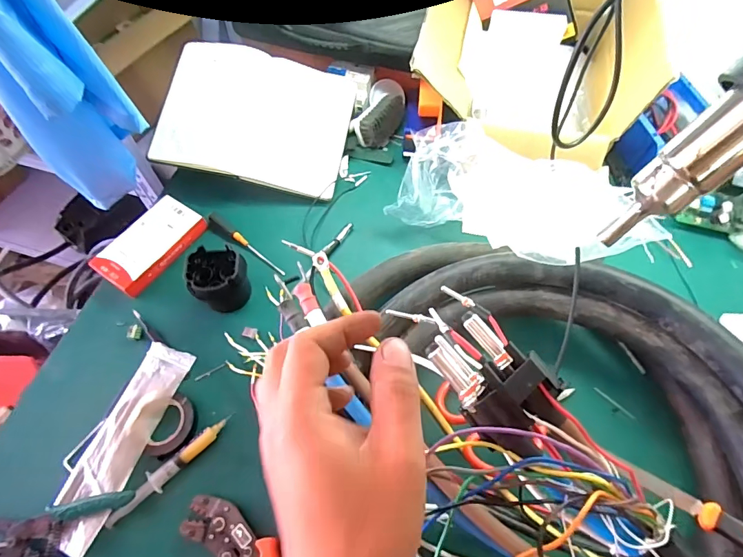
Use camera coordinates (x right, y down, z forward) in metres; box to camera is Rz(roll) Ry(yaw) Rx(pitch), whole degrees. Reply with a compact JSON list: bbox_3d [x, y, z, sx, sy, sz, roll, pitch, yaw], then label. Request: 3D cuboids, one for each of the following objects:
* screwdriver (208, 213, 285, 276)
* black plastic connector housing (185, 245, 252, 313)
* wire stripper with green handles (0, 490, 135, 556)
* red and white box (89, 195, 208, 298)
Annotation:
[{"bbox_3d":[-0.182,-0.050,0.631,0.150,0.013,0.015,34,67,17],"label":"screwdriver"},{"bbox_3d":[-0.194,0.000,0.560,0.073,0.066,0.069,-22,63,-11],"label":"black plastic connector housing"},{"bbox_3d":[-0.333,0.265,0.437,0.164,0.026,0.097,3,61,2],"label":"wire stripper with green handles"},{"bbox_3d":[-0.310,-0.048,0.609,0.074,0.028,0.143,31,66,16],"label":"red and white box"}]

